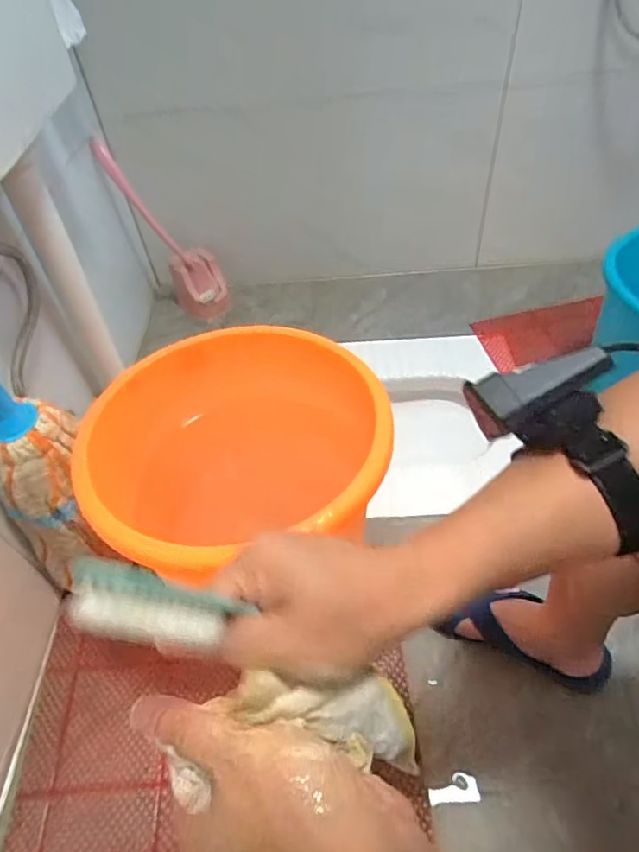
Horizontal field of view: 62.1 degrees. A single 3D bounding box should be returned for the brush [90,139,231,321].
[{"bbox_3d":[-0.366,-0.427,1.191,0.134,0.429,0.089,-11,45,29],"label":"brush"}]

